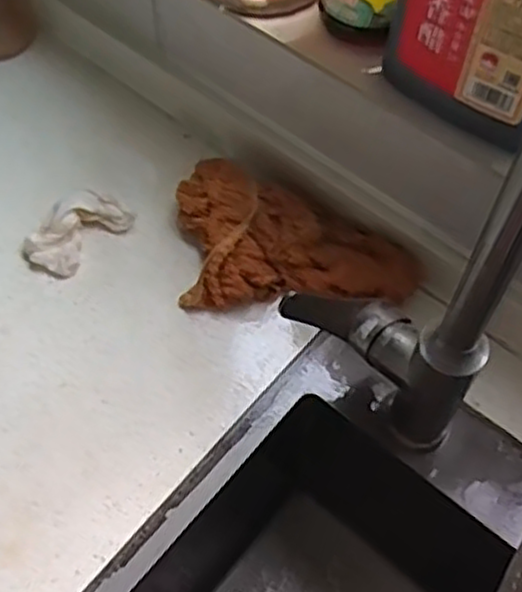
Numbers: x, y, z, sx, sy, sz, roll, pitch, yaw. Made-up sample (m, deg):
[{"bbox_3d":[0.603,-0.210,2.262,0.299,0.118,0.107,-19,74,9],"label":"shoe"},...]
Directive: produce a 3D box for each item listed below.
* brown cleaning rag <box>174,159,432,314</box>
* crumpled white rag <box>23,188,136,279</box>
[{"bbox_3d":[0.027,-0.051,0.603,0.200,0.045,0.132,4,60,2],"label":"brown cleaning rag"},{"bbox_3d":[-0.155,-0.054,0.613,0.051,0.025,0.083,35,66,18],"label":"crumpled white rag"}]

